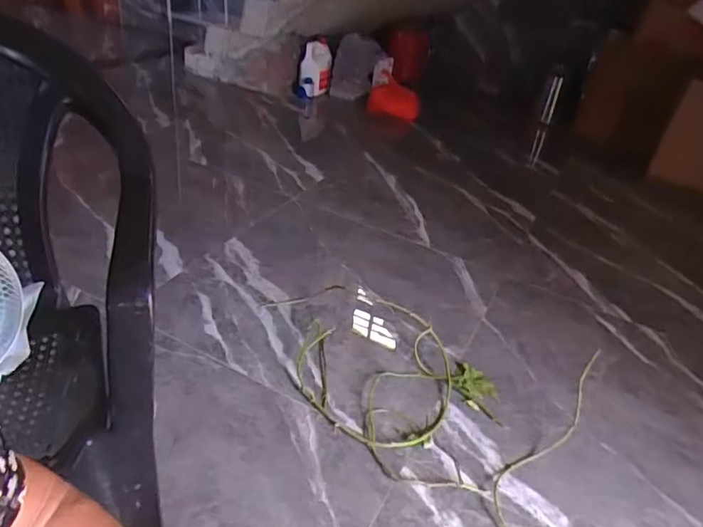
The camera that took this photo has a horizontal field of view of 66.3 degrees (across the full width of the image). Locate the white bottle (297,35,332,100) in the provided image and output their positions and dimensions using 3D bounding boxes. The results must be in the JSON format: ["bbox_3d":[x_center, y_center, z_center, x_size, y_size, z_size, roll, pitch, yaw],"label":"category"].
[{"bbox_3d":[-0.098,-0.525,1.465,0.081,0.224,0.051,-5,66,-15],"label":"white bottle"}]

